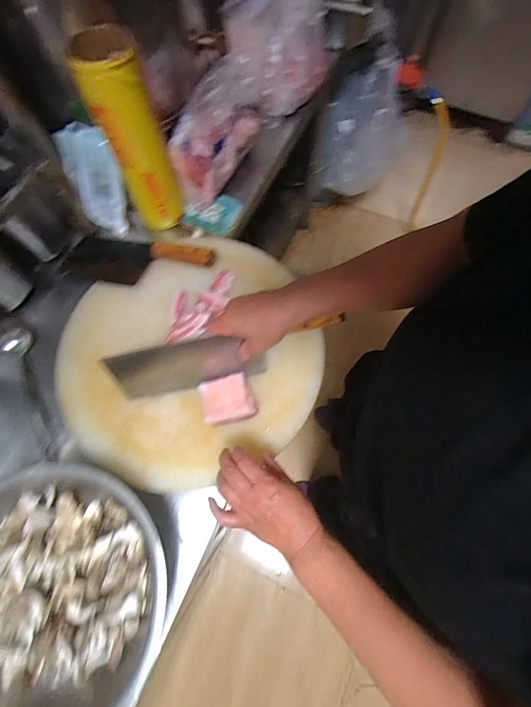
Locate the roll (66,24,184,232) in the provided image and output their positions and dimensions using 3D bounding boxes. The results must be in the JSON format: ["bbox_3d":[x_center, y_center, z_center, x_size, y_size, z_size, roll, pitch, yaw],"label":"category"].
[{"bbox_3d":[-0.198,-0.327,0.518,0.078,0.258,0.091,-11,72,-2],"label":"roll"}]

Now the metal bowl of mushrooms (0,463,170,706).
[{"bbox_3d":[-0.274,0.297,0.405,0.286,0.075,0.285,0,71,1],"label":"metal bowl of mushrooms"}]

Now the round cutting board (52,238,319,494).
[{"bbox_3d":[-0.113,-0.002,0.505,0.395,0.035,0.368,0,71,1],"label":"round cutting board"}]

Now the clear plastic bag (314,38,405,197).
[{"bbox_3d":[0.345,-0.772,1.161,0.274,0.387,0.155,-27,73,-7],"label":"clear plastic bag"}]

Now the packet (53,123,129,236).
[{"bbox_3d":[-0.294,-0.296,0.575,0.107,0.168,0.020,8,41,10],"label":"packet"}]

